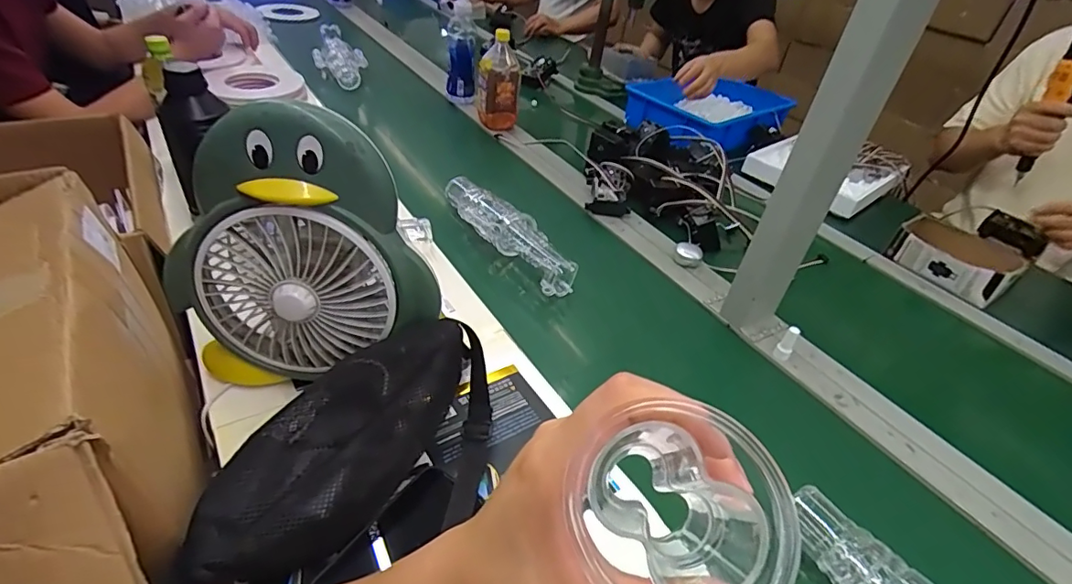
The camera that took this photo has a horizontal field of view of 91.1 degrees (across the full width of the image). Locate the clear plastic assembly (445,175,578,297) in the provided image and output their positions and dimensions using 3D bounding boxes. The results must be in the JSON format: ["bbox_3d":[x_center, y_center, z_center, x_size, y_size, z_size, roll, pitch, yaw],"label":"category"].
[{"bbox_3d":[-0.052,-0.097,0.819,0.088,0.048,0.296,-28,51,-36],"label":"clear plastic assembly"}]

